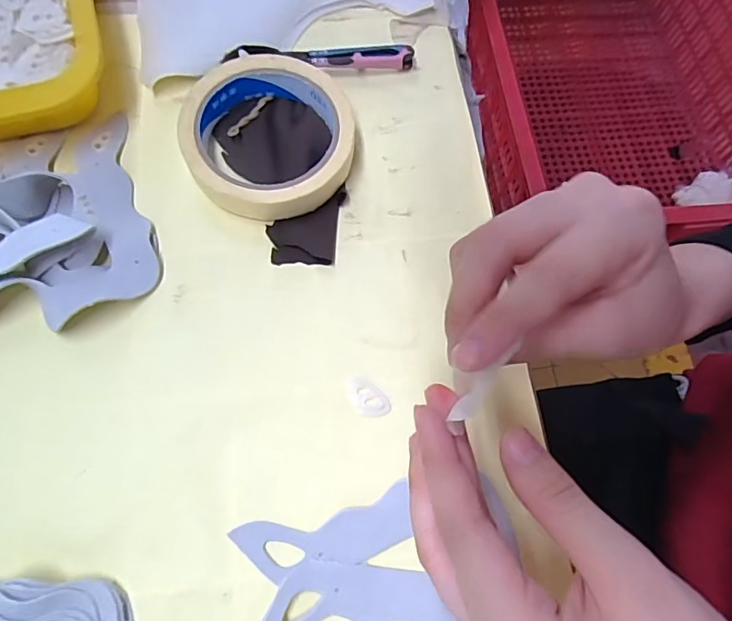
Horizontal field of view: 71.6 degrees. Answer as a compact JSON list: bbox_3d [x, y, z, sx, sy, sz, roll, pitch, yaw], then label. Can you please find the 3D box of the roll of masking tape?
[{"bbox_3d":[-0.056,-0.102,0.298,0.096,0.027,0.098,1,67,-4],"label":"roll of masking tape"}]

